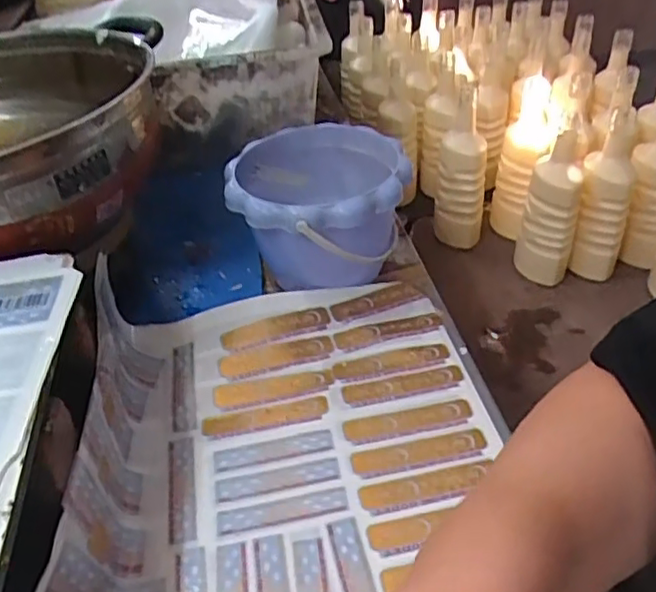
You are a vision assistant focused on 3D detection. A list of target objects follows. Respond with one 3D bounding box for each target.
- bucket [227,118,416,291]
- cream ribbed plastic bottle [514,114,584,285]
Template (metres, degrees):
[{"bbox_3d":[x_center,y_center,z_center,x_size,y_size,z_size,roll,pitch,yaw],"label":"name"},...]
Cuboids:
[{"bbox_3d":[-0.008,-0.068,0.571,0.143,0.113,0.148,-4,41,3],"label":"bucket"},{"bbox_3d":[0.324,-0.122,0.929,0.076,0.222,0.085,9,39,16],"label":"cream ribbed plastic bottle"}]

